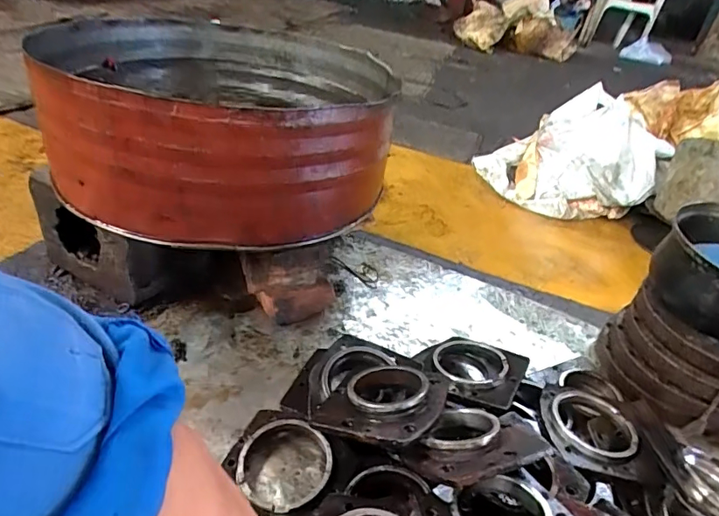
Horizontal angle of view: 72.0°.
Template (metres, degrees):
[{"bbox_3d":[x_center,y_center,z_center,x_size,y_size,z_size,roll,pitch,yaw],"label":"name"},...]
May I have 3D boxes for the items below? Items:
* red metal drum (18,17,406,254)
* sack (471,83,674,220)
[{"bbox_3d":[-0.179,-0.219,0.765,0.446,0.214,0.408,3,36,-8],"label":"red metal drum"},{"bbox_3d":[0.602,-0.296,1.437,0.476,0.284,0.278,9,35,0],"label":"sack"}]

